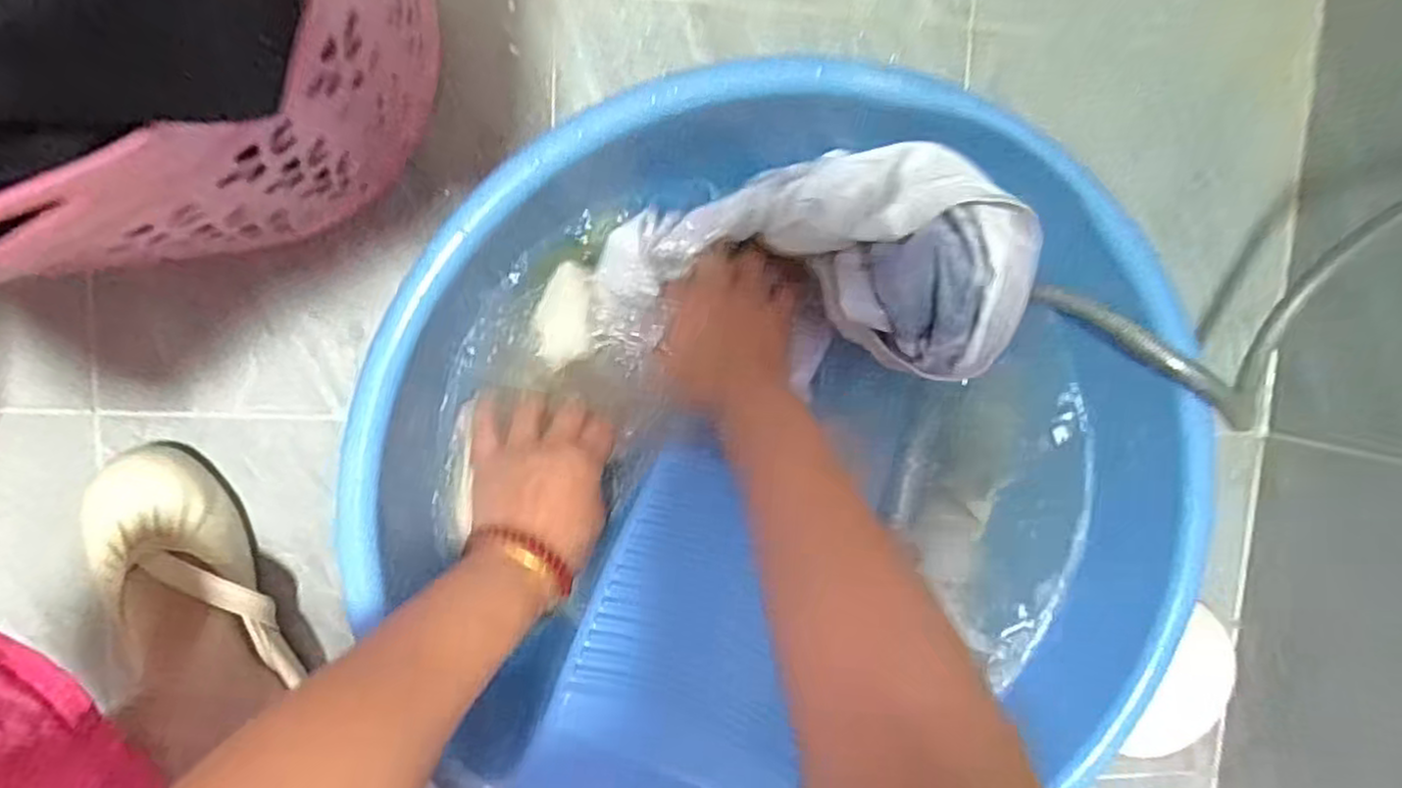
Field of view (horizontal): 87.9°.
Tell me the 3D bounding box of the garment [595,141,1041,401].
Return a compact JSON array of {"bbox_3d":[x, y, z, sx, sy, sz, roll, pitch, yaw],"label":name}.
[{"bbox_3d":[0.065,-0.078,0.433,0.238,0.075,0.124,5,97,19],"label":"garment"}]

